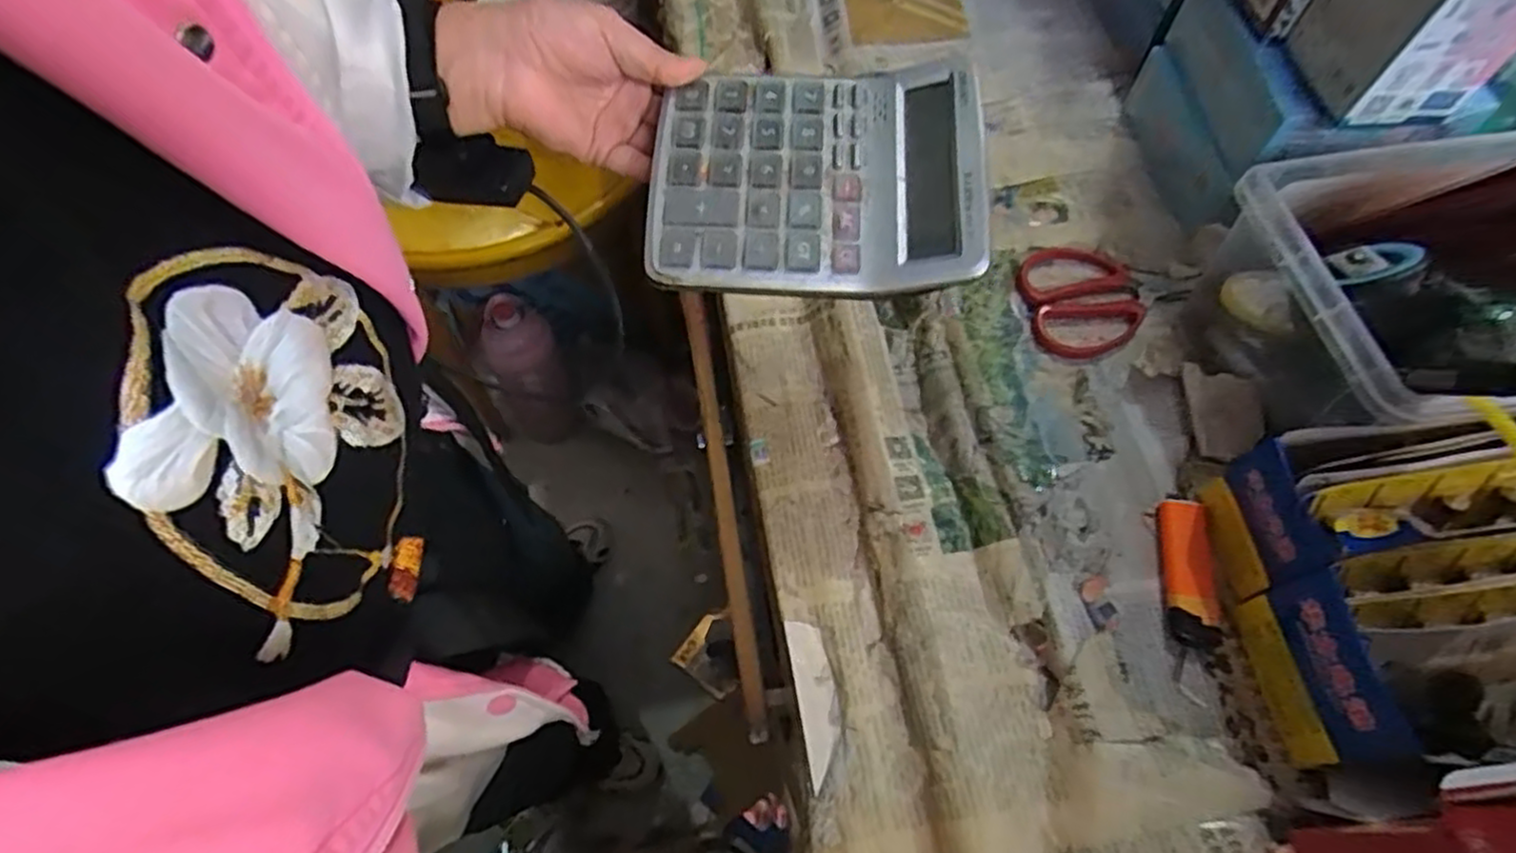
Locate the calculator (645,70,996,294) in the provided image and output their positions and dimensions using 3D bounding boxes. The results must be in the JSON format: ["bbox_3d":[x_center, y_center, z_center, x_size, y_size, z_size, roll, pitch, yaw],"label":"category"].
[{"bbox_3d":[0.027,-0.128,0.382,0.161,0.032,0.122,2,64,4],"label":"calculator"}]

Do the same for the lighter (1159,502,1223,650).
[{"bbox_3d":[0.240,0.080,0.416,0.024,0.013,0.083,3,64,4],"label":"lighter"}]

